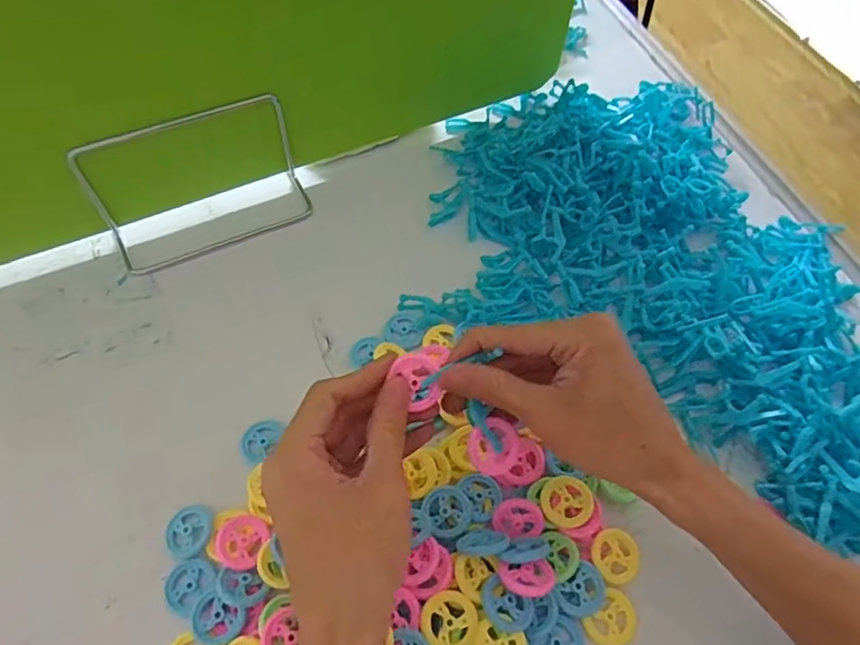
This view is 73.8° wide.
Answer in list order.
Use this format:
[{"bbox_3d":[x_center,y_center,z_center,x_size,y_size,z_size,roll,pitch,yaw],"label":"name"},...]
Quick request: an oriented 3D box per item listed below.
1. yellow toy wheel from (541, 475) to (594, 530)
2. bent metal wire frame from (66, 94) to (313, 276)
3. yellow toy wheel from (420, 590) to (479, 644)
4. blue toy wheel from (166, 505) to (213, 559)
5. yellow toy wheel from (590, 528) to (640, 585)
[{"bbox_3d":[0.081,0.105,0.336,0.029,0.004,0.029,-3,68,7],"label":"yellow toy wheel"},{"bbox_3d":[-0.170,-0.103,0.426,0.150,0.084,0.050,-25,62,-14],"label":"bent metal wire frame"},{"bbox_3d":[0.010,0.156,0.298,0.029,0.005,0.029,0,58,0],"label":"yellow toy wheel"},{"bbox_3d":[-0.140,0.122,0.334,0.027,0.005,0.027,0,58,0],"label":"blue toy wheel"},{"bbox_3d":[0.108,0.134,0.331,0.028,0.005,0.030,0,58,0],"label":"yellow toy wheel"}]

